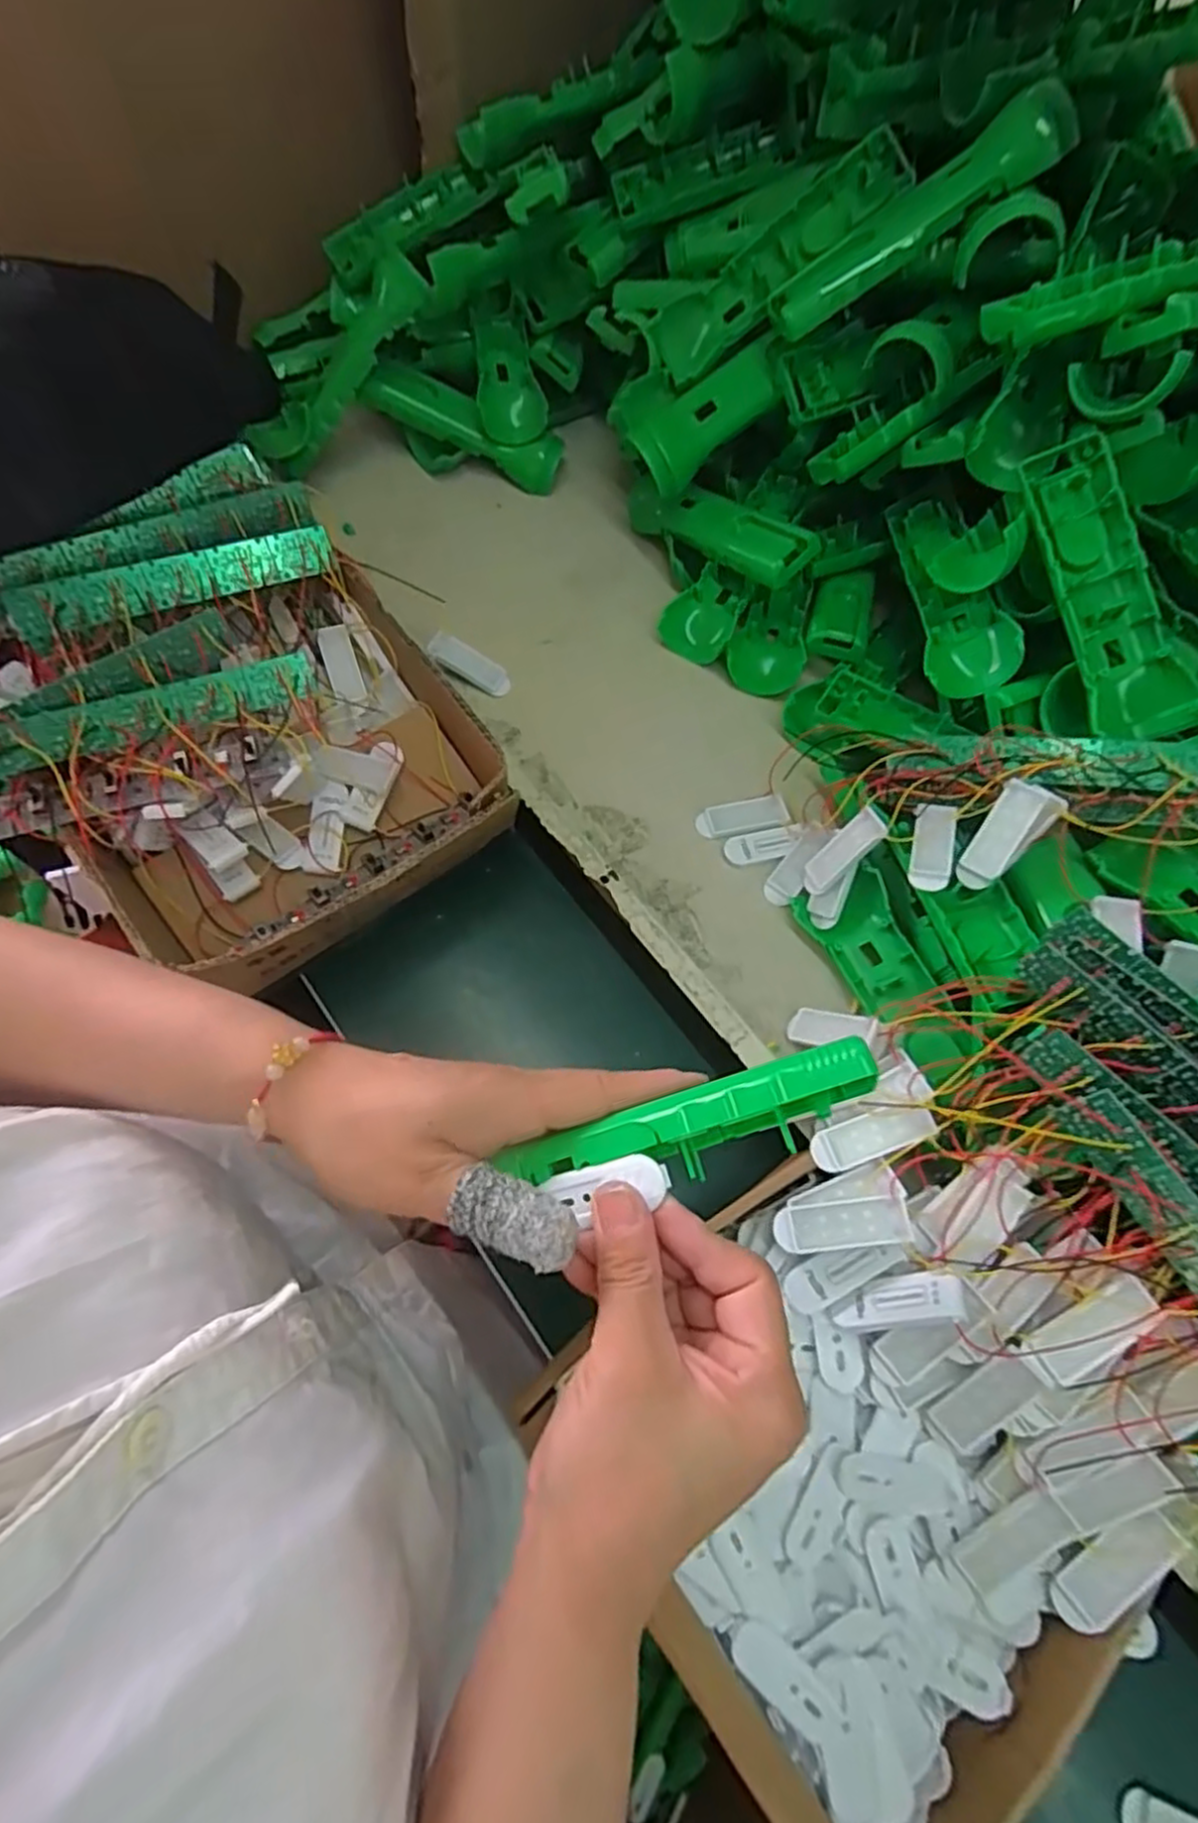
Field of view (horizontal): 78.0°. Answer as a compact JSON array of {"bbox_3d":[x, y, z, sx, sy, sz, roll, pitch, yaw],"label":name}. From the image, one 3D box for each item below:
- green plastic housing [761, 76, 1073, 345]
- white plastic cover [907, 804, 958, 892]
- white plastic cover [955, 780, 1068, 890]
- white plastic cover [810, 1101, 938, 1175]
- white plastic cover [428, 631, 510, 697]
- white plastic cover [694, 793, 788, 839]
[{"bbox_3d":[0.174,-0.379,0.407,0.163,0.028,0.034,-22,65,25],"label":"green plastic housing"},{"bbox_3d":[0.179,-0.036,0.397,0.021,0.010,0.056,7,65,30],"label":"white plastic cover"},{"bbox_3d":[0.212,-0.039,0.389,0.029,0.004,0.058,39,105,13],"label":"white plastic cover"},{"bbox_3d":[0.127,0.105,0.344,0.056,0.007,0.019,-23,69,7],"label":"white plastic cover"},{"bbox_3d":[-0.085,-0.164,0.492,0.057,0.005,0.020,30,67,-15],"label":"white plastic cover"},{"bbox_3d":[0.091,-0.061,0.472,0.058,0.006,0.022,-10,68,-7],"label":"white plastic cover"}]

